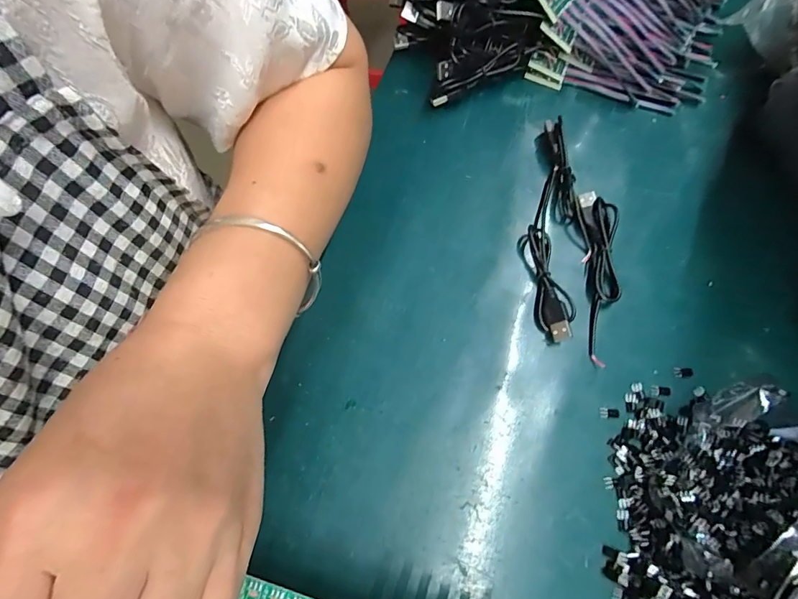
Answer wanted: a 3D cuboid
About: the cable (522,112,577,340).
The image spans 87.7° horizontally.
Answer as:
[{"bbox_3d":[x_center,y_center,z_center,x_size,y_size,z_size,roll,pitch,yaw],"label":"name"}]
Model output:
[{"bbox_3d":[0.112,-0.056,0.312,0.029,0.018,0.176,4,71,2],"label":"cable"}]

